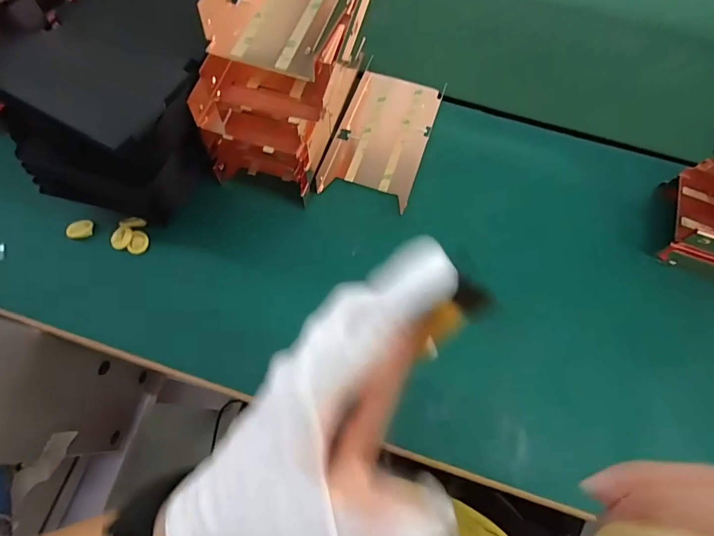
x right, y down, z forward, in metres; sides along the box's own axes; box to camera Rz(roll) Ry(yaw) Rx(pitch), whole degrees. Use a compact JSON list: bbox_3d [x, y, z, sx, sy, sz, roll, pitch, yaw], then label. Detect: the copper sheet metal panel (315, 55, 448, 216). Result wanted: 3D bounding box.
[{"bbox_3d":[0.028,-0.135,0.407,0.088,0.015,0.160,18,70,5],"label":"copper sheet metal panel"}]

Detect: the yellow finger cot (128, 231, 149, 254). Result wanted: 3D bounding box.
[{"bbox_3d":[-0.186,-0.021,0.339,0.014,0.006,0.019,14,69,4],"label":"yellow finger cot"}]

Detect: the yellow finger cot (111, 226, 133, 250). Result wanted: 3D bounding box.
[{"bbox_3d":[-0.200,-0.026,0.337,0.015,0.005,0.019,19,70,5],"label":"yellow finger cot"}]

